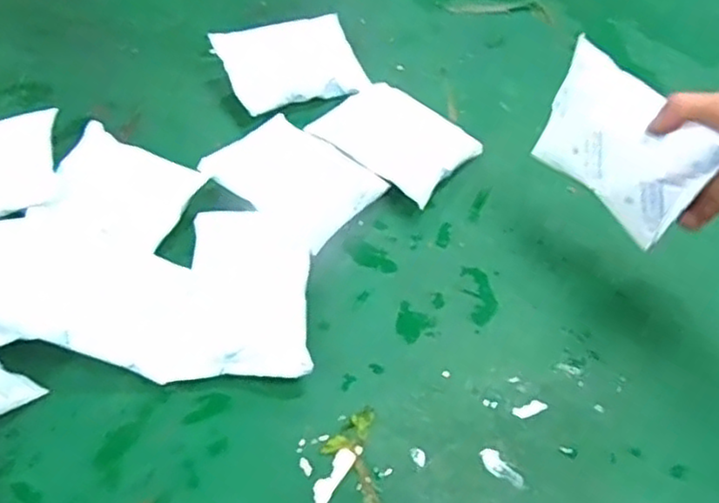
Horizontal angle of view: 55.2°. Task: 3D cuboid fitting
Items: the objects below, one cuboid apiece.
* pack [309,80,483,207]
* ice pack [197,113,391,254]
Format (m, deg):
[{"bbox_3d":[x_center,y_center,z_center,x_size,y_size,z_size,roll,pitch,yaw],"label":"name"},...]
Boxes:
[{"bbox_3d":[0.030,-0.130,0.751,0.178,0.041,0.113,33,58,23],"label":"pack"},{"bbox_3d":[-0.066,-0.076,0.702,0.150,0.014,0.117,38,61,15],"label":"ice pack"}]

